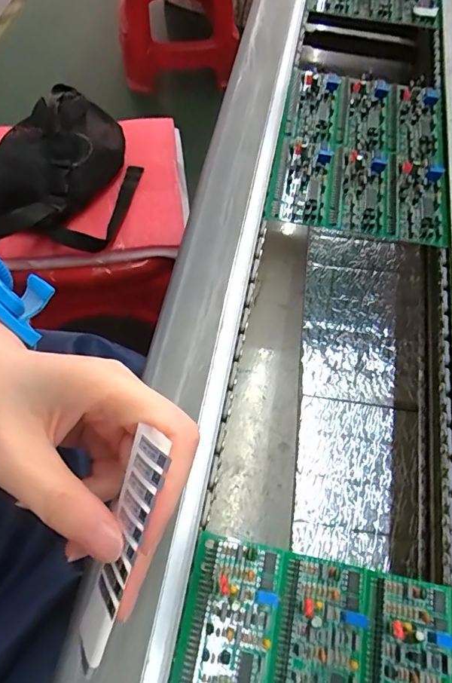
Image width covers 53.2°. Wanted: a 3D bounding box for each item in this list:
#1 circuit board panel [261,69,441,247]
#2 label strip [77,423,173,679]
[{"bbox_3d":[0.103,-0.146,0.345,0.121,0.017,0.156,11,64,4],"label":"circuit board panel"},{"bbox_3d":[-0.038,0.074,0.158,0.018,0.004,0.089,25,100,45],"label":"label strip"}]

